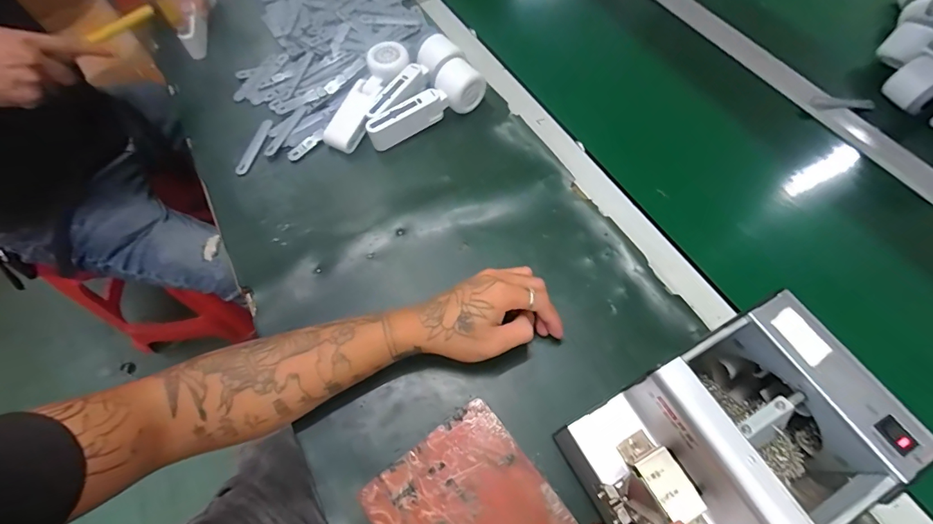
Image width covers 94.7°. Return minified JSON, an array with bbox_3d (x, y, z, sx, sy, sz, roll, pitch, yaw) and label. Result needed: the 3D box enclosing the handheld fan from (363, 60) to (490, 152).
[{"bbox_3d":[-0.055,-0.206,0.563,0.166,0.056,0.057,-26,64,-11],"label":"handheld fan"}]

